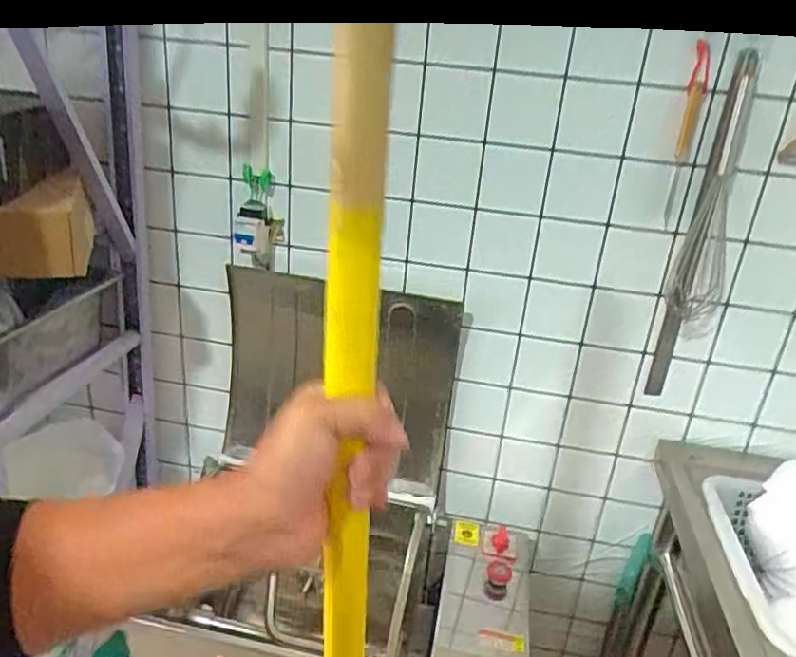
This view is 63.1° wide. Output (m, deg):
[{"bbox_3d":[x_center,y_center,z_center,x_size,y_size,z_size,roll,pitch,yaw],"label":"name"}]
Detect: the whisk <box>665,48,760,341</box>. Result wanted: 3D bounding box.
[{"bbox_3d":[0.480,-0.180,0.960,0.070,0.407,0.055,22,29,31],"label":"whisk"}]

